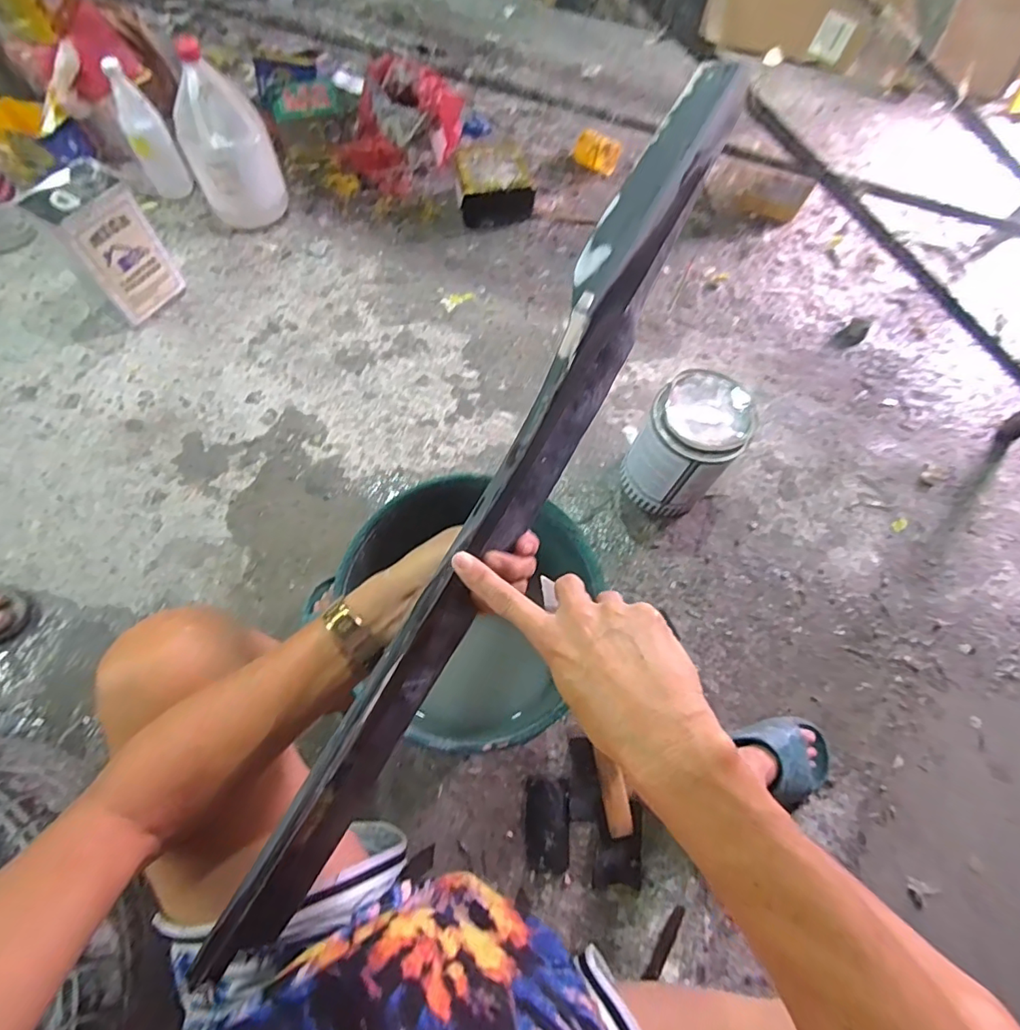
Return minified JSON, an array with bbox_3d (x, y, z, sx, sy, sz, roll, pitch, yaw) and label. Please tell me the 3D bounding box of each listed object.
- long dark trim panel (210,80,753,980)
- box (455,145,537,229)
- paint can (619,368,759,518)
[{"bbox_3d":[0.012,-0.044,0.396,0.055,0.087,0.745,27,80,8],"label":"long dark trim panel"},{"bbox_3d":[-0.037,-0.787,1.249,0.180,0.097,0.164,-3,69,-4],"label":"box"},{"bbox_3d":[0.307,-0.120,0.932,0.157,0.214,0.186,28,69,8],"label":"paint can"}]

